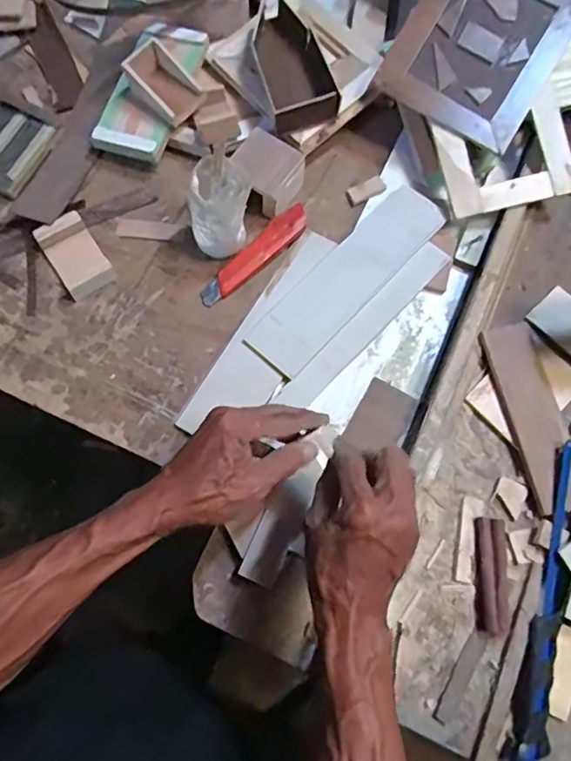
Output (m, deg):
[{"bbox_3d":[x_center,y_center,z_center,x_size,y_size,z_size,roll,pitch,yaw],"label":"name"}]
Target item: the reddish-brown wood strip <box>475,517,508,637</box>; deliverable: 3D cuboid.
[{"bbox_3d":[0.188,0.177,0.489,0.027,0.012,0.098,5,72,-1],"label":"reddish-brown wood strip"}]

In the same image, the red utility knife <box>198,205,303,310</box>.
[{"bbox_3d":[-0.033,-0.138,0.591,0.151,0.013,0.032,-43,79,-14],"label":"red utility knife"}]

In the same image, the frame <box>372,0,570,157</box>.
[{"bbox_3d":[0.216,-0.371,0.592,0.162,0.013,0.194,32,91,4],"label":"frame"}]

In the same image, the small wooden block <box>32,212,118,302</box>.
[{"bbox_3d":[-0.223,-0.132,0.574,0.051,0.024,0.085,-33,77,-12],"label":"small wooden block"}]

